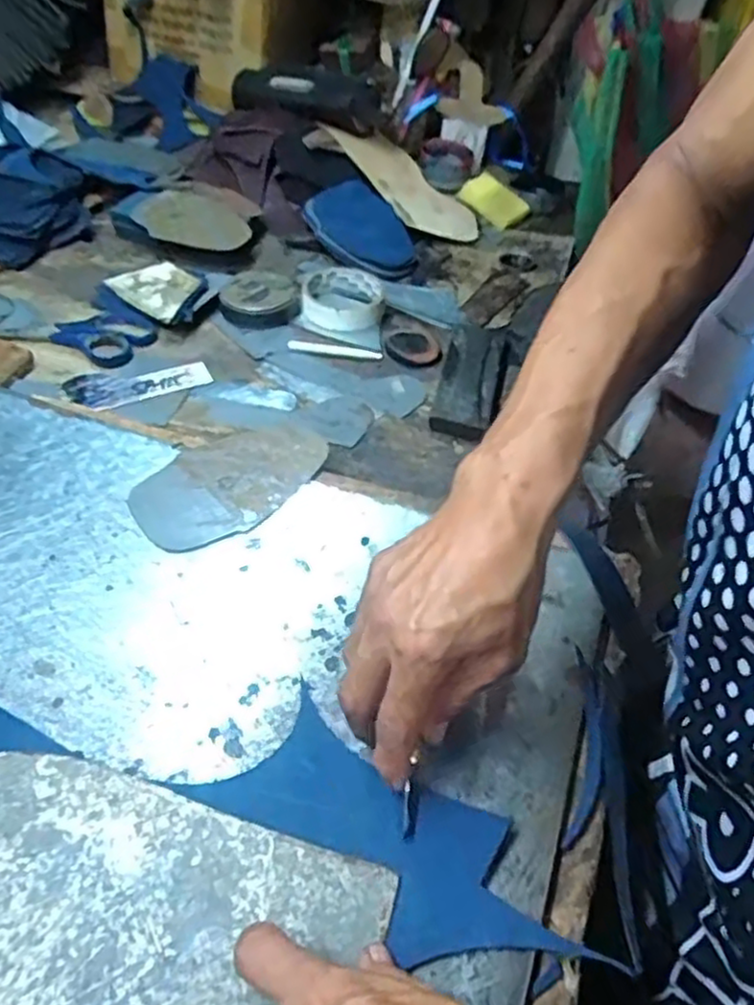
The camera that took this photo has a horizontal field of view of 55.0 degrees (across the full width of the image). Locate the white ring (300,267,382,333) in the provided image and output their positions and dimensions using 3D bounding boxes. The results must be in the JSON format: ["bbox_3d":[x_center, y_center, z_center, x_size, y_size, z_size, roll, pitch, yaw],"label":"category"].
[{"bbox_3d":[-0.037,-0.207,0.745,0.080,0.026,0.094,8,44,1],"label":"white ring"}]

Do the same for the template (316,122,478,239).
[{"bbox_3d":[0.038,-0.417,0.940,0.103,0.010,0.228,-34,77,-31],"label":"template"}]

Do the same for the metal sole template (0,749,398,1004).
[{"bbox_3d":[-0.133,0.196,0.334,0.241,0.004,0.143,19,49,13],"label":"metal sole template"}]

